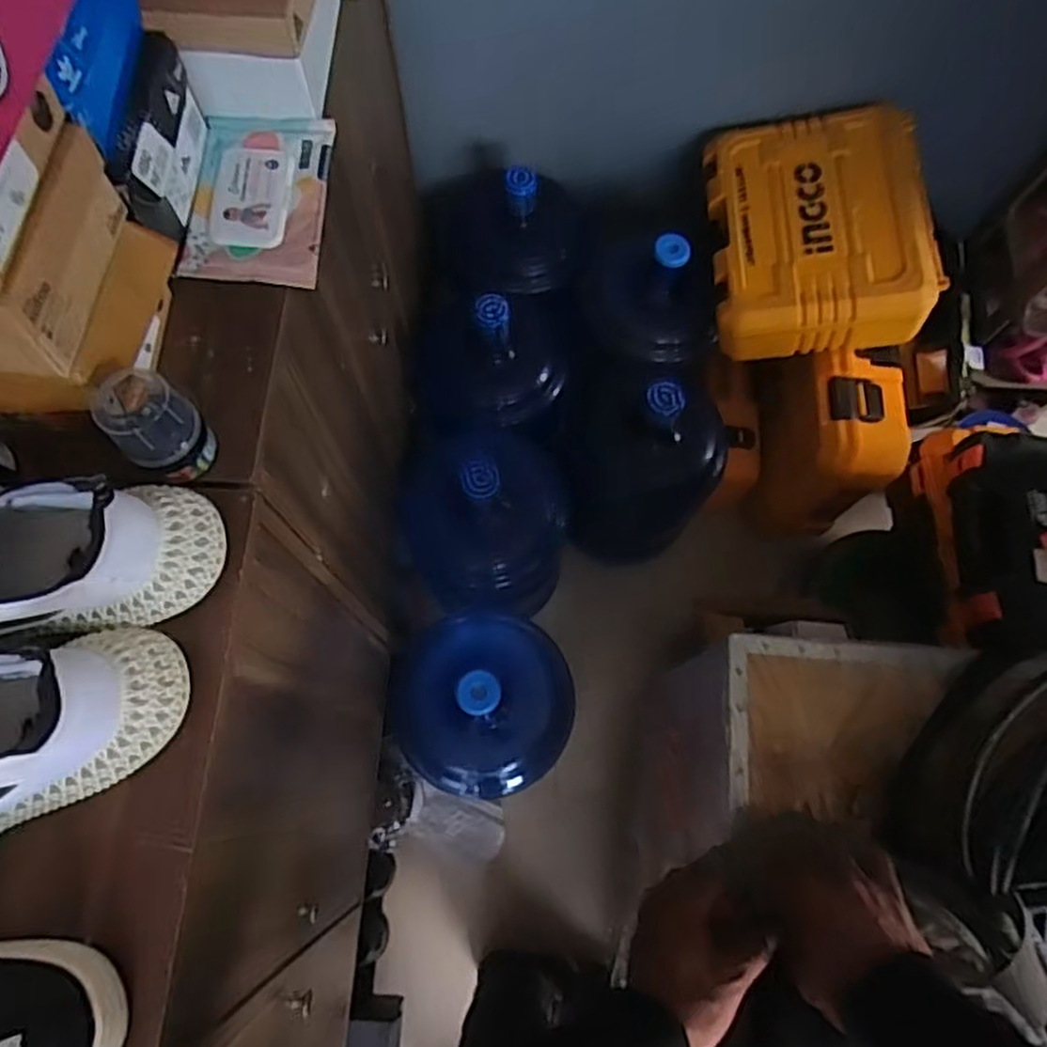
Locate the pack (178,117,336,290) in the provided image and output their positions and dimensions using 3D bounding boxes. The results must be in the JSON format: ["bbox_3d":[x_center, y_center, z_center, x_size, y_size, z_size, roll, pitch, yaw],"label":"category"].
[{"bbox_3d":[-0.223,-0.276,0.613,0.106,0.015,0.163,2,71,-1],"label":"pack"}]

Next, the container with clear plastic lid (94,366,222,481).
[{"bbox_3d":[-0.253,-0.066,0.500,0.045,0.085,0.051,43,75,12],"label":"container with clear plastic lid"}]

